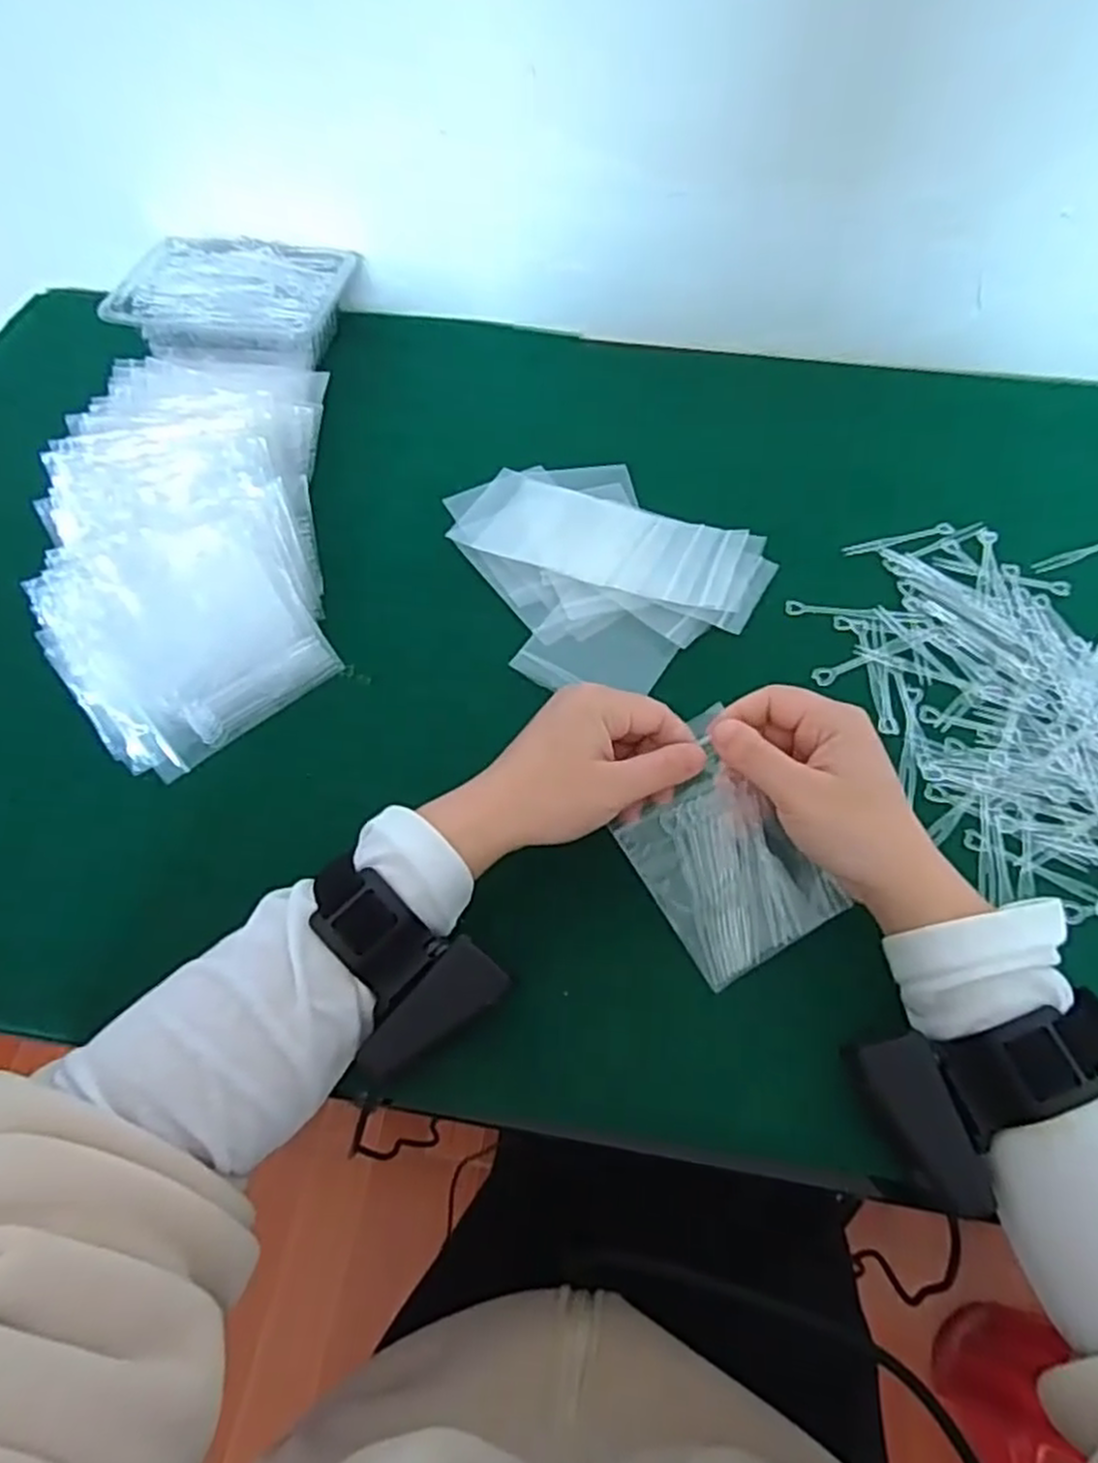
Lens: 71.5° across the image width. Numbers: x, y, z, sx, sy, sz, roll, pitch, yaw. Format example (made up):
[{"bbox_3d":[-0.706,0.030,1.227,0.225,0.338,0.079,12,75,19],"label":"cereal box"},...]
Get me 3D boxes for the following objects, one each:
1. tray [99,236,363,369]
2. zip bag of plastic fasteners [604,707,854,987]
[{"bbox_3d":[-0.254,-0.358,0.626,0.178,0.033,0.120,10,58,6],"label":"tray"},{"bbox_3d":[0.082,0.059,0.378,0.074,0.007,0.113,-33,85,-3],"label":"zip bag of plastic fasteners"}]

